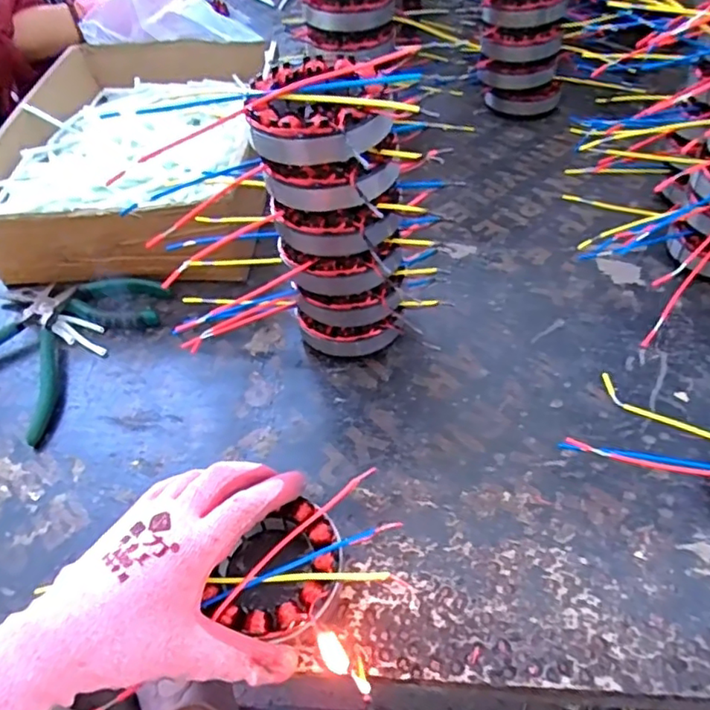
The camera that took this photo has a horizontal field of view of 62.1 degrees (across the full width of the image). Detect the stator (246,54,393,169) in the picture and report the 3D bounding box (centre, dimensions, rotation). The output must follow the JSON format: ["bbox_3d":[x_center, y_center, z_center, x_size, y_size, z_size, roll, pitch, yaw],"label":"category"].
[{"bbox_3d":[-0.021,-0.148,0.348,0.077,0.030,0.086,-3,50,4],"label":"stator"}]

